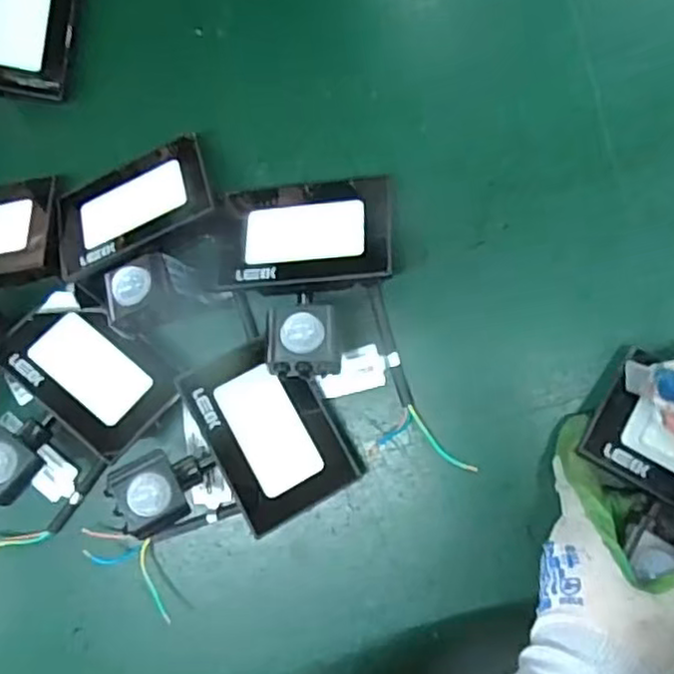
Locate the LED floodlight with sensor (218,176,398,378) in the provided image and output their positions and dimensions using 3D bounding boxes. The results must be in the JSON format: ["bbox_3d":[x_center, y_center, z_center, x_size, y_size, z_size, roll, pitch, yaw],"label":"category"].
[{"bbox_3d":[-0.021,-0.039,0.418,0.113,0.079,0.127,-3,86,10],"label":"LED floodlight with sensor"}]

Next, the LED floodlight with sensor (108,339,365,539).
[{"bbox_3d":[-0.065,0.068,0.417,0.119,0.075,0.106,-27,83,7],"label":"LED floodlight with sensor"}]

